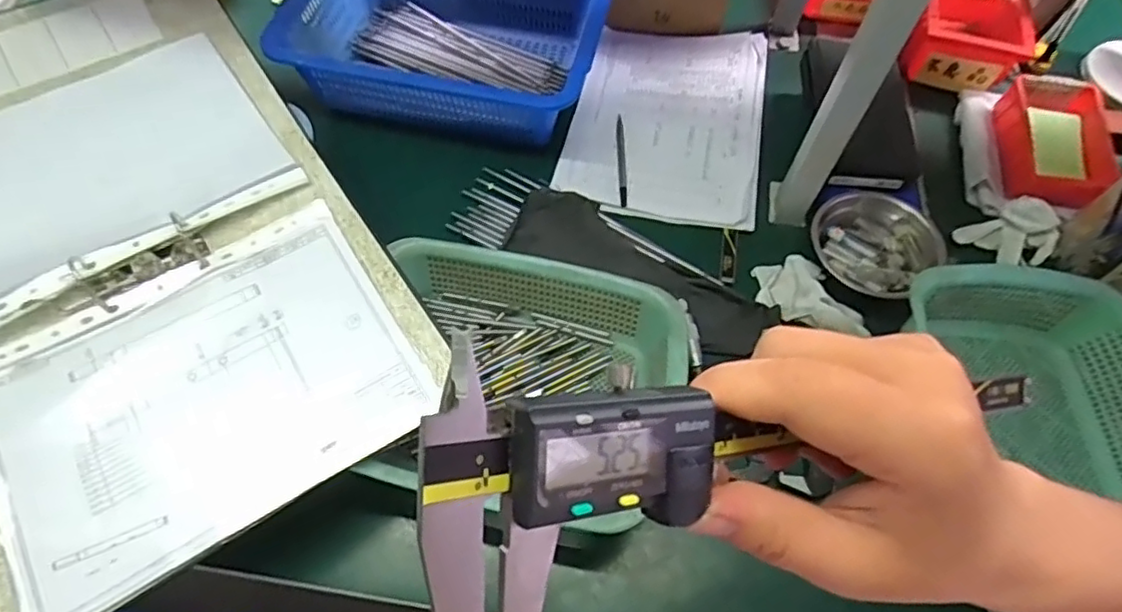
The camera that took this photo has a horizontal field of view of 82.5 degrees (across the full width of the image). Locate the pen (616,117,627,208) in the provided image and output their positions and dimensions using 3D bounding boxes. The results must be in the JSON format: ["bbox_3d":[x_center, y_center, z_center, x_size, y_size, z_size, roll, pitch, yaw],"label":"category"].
[{"bbox_3d":[0.071,-0.172,0.751,0.010,0.010,0.132,2,60,-2],"label":"pen"}]

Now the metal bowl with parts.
[{"bbox_3d":[0.326,-0.065,0.672,0.112,0.053,0.116,1,60,-2],"label":"metal bowl with parts"}]

